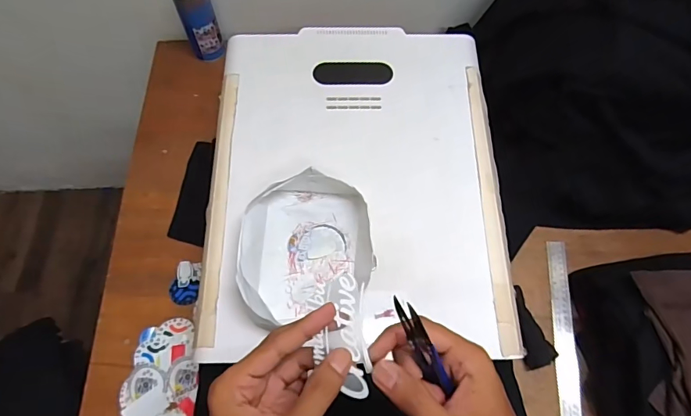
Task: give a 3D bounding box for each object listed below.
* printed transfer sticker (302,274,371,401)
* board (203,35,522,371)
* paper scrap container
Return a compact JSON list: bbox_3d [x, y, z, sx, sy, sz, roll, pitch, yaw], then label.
[{"bbox_3d":[-0.004,0.091,0.312,0.039,0.009,0.084,-6,79,10],"label":"printed transfer sticker"},{"bbox_3d":[0.015,-0.057,0.616,0.396,0.029,0.492,1,66,-2],"label":"board"},{"bbox_3d":[-0.050,0.046,0.546,0.159,0.044,0.186,-3,67,-4],"label":"paper scrap container"}]

